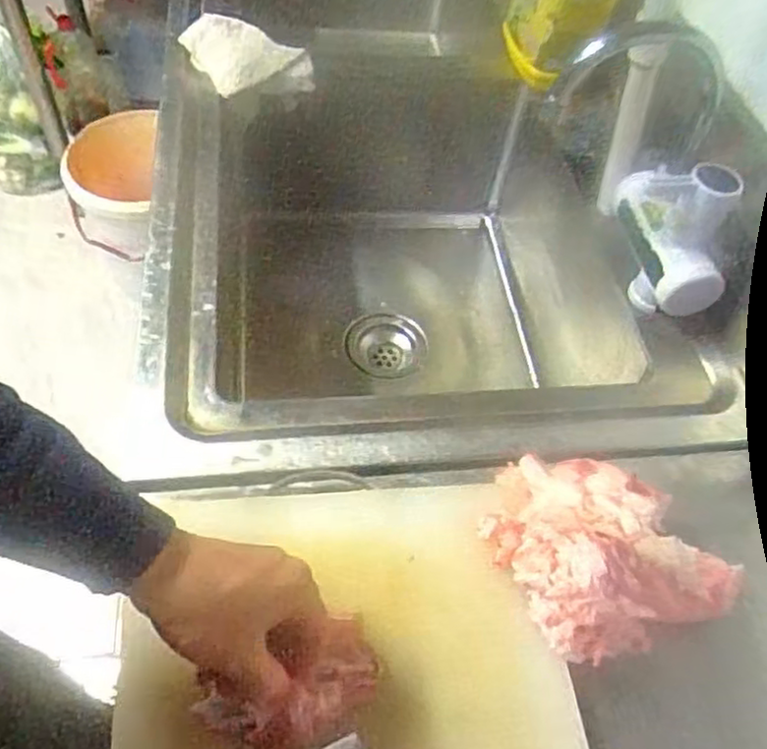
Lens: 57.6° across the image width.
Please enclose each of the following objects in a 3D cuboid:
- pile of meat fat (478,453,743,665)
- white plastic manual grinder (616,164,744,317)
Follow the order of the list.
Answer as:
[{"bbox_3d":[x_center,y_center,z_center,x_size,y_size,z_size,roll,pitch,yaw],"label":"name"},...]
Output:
[{"bbox_3d":[0.153,0.115,0.504,0.137,0.075,0.160,-21,58,-20],"label":"pile of meat fat"},{"bbox_3d":[0.276,-0.143,0.676,0.058,0.149,0.151,5,53,-2],"label":"white plastic manual grinder"}]

